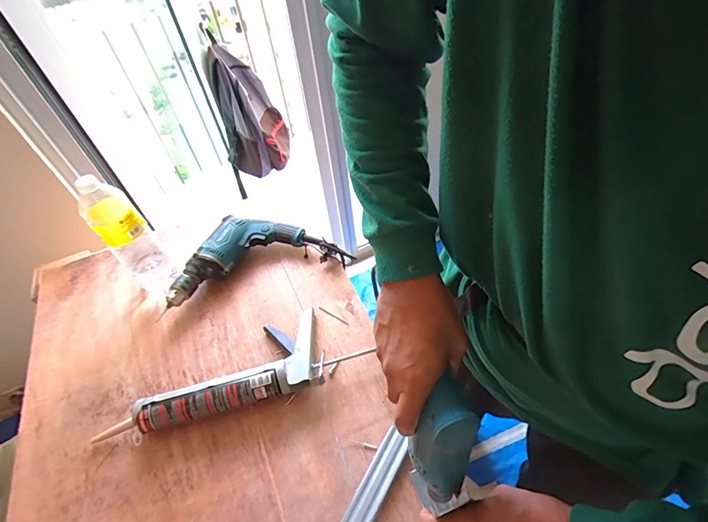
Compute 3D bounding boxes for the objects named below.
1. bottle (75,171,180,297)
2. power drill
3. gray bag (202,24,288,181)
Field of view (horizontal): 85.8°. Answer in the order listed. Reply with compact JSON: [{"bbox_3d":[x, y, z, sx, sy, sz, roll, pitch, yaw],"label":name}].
[{"bbox_3d":[-0.411,-0.041,0.702,0.077,0.270,0.077,34,60,30],"label":"bottle"},{"bbox_3d":[-0.205,-0.021,0.785,0.349,0.079,0.146,-18,50,-10],"label":"power drill"},{"bbox_3d":[-0.402,-0.586,1.489,0.234,0.464,0.224,-12,50,-3],"label":"gray bag"}]

